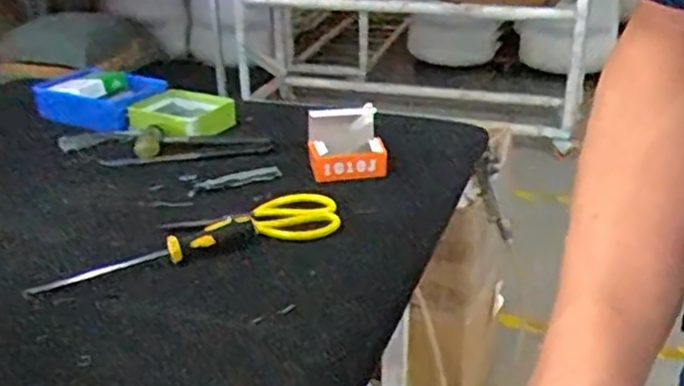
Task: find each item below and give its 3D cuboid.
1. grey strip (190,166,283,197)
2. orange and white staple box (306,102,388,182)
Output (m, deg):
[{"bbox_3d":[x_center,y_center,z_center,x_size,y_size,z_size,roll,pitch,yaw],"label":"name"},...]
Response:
[{"bbox_3d":[-0.154,-0.019,1.024,0.136,0.008,0.026,-14,28,-25],"label":"grey strip"},{"bbox_3d":[0.005,-0.074,1.035,0.107,0.071,0.103,-4,26,-6],"label":"orange and white staple box"}]

